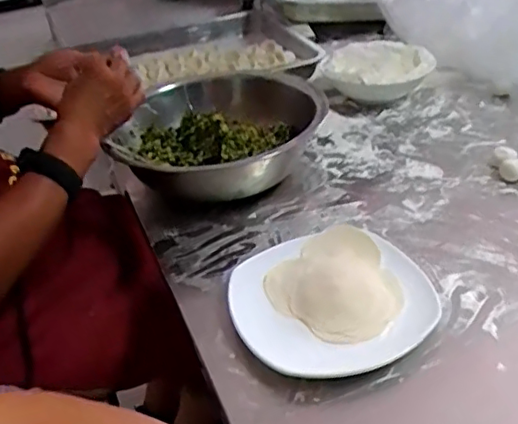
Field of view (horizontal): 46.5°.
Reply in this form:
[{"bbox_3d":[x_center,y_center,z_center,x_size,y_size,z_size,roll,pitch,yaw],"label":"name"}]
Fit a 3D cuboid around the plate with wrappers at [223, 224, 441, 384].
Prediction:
[{"bbox_3d":[0.064,0.074,0.553,0.175,0.041,0.173,-16,35,-12],"label":"plate with wrappers"}]

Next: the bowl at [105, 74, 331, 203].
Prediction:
[{"bbox_3d":[-0.048,-0.096,0.787,0.254,0.097,0.254,-7,34,2],"label":"bowl"}]

